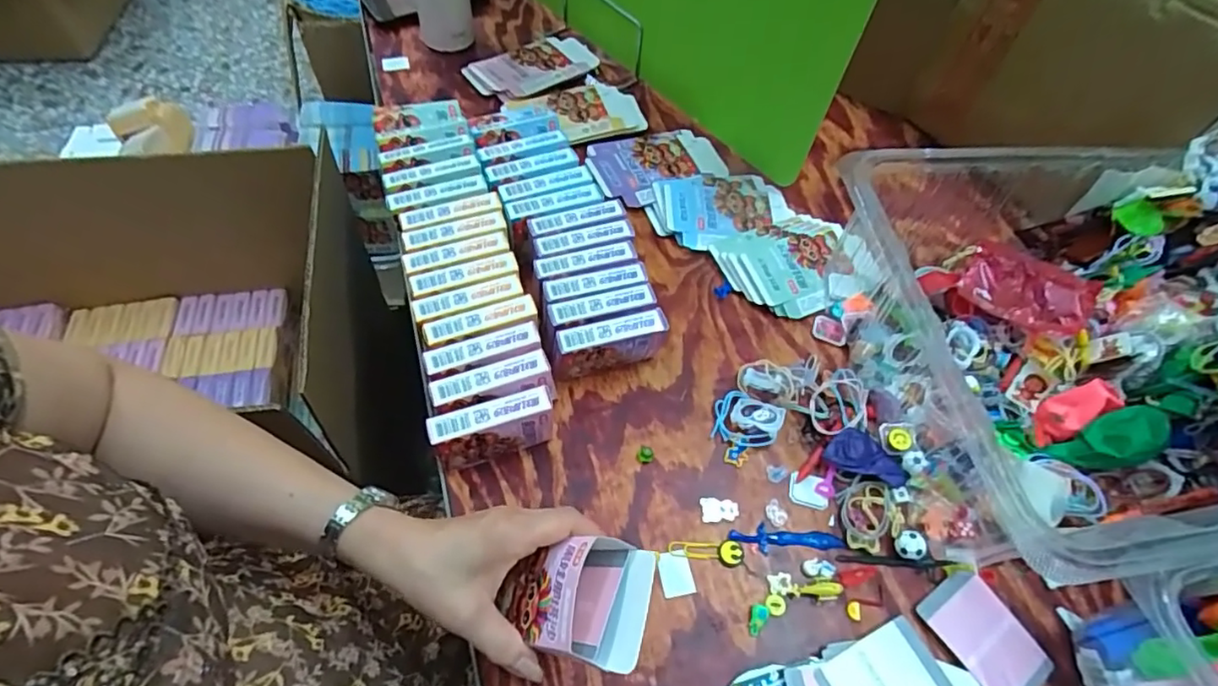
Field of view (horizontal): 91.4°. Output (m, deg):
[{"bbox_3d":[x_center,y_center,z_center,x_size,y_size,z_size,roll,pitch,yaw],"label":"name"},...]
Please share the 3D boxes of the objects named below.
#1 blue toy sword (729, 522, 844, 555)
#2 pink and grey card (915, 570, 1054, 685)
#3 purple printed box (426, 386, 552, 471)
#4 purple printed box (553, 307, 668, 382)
[{"bbox_3d":[0.142,0.158,0.477,0.089,0.004,0.022,4,58,-2],"label":"blue toy sword"},{"bbox_3d":[0.283,0.222,0.448,0.062,0.010,0.088,-30,65,-21],"label":"pink and grey card"},{"bbox_3d":[-0.091,0.071,0.473,0.091,0.069,0.023,-14,60,-13],"label":"purple printed box"},{"bbox_3d":[0.003,0.006,0.519,0.097,0.067,0.022,-12,60,-12],"label":"purple printed box"}]

